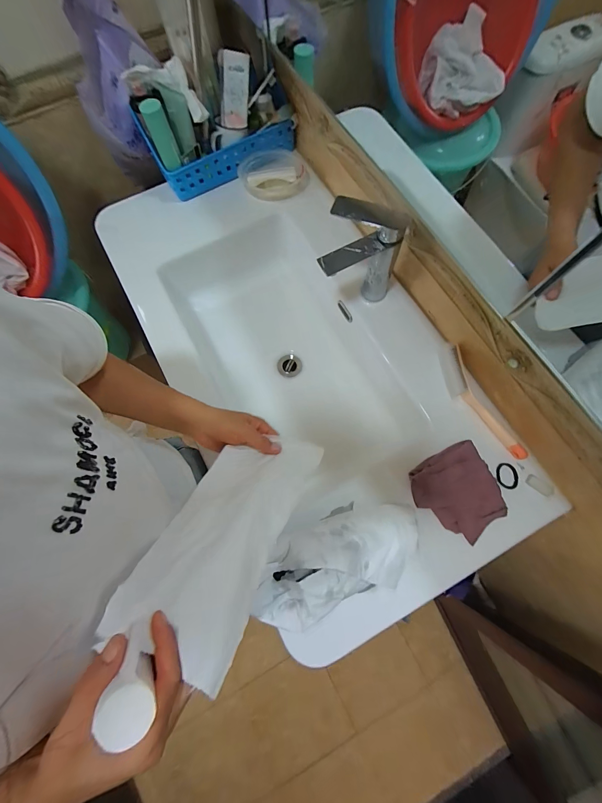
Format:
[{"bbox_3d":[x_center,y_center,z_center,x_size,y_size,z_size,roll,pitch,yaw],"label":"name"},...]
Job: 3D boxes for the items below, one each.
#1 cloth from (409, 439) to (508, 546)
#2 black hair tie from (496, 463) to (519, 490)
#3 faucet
[{"bbox_3d":[0.263,0.153,0.524,0.130,0.018,0.138,-25,74,-6],"label":"cloth"},{"bbox_3d":[0.353,0.128,0.538,0.036,0.004,0.042,3,73,2],"label":"black hair tie"},{"bbox_3d":[0.108,-0.244,0.567,0.122,0.196,0.131,15,74,6],"label":"faucet"}]

